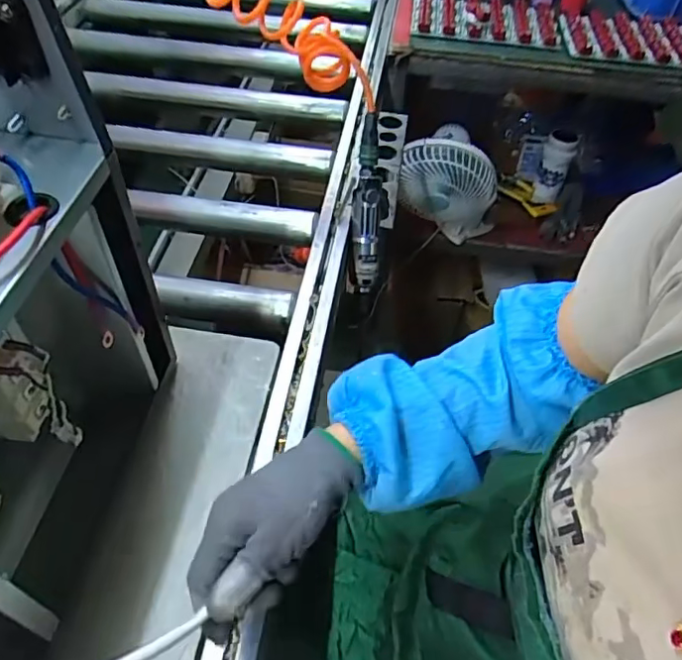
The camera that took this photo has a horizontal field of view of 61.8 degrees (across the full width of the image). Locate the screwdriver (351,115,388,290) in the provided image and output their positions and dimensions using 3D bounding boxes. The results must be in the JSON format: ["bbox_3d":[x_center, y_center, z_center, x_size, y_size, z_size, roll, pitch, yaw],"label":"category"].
[{"bbox_3d":[0.037,-0.159,0.737,0.042,0.220,0.034,0,21,-3],"label":"screwdriver"}]

